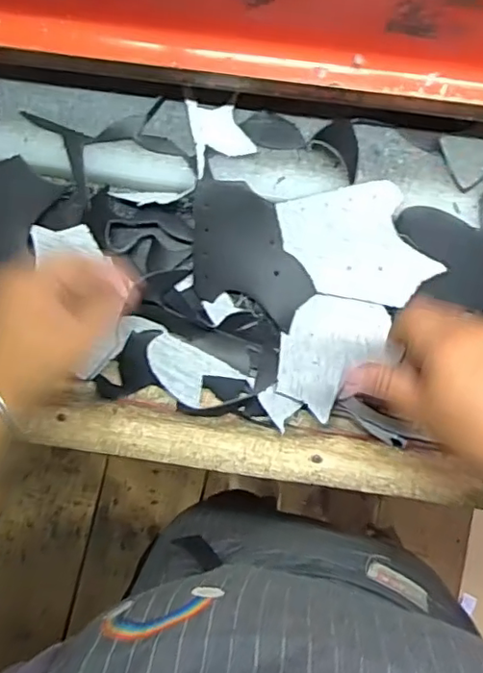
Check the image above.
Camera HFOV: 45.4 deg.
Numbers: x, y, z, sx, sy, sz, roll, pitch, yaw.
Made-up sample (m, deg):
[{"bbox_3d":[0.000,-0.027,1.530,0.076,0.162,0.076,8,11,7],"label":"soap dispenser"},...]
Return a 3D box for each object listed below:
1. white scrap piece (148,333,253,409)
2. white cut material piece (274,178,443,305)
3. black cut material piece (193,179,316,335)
[{"bbox_3d":[-0.042,0.032,0.479,0.080,0.014,0.044,29,86,-9],"label":"white scrap piece"},{"bbox_3d":[0.098,-0.078,0.492,0.097,0.004,0.120,-32,98,13],"label":"white cut material piece"},{"bbox_3d":[0.008,-0.072,0.496,0.116,0.013,0.097,21,103,-3],"label":"black cut material piece"}]

